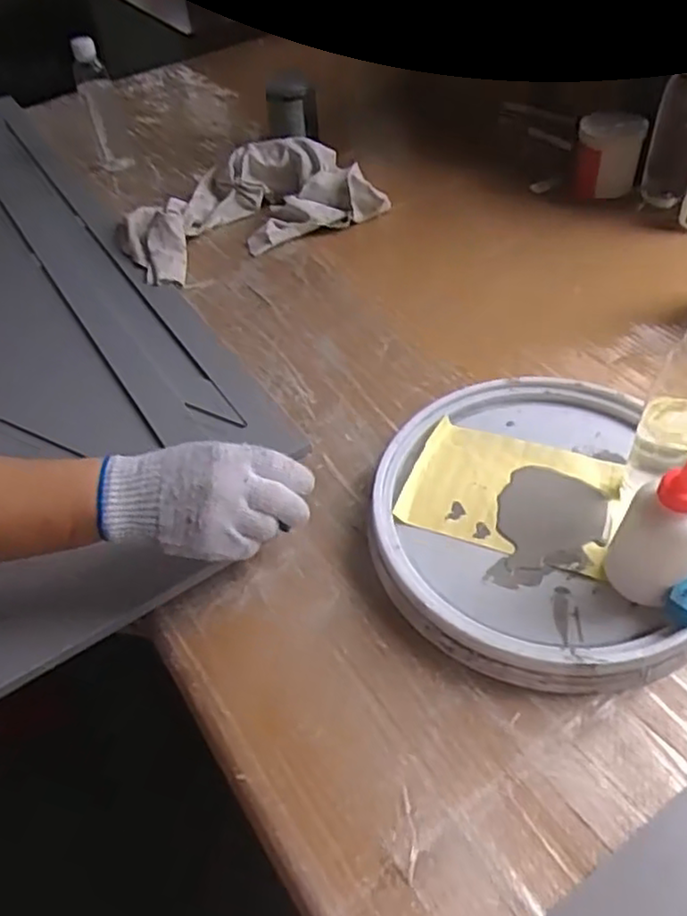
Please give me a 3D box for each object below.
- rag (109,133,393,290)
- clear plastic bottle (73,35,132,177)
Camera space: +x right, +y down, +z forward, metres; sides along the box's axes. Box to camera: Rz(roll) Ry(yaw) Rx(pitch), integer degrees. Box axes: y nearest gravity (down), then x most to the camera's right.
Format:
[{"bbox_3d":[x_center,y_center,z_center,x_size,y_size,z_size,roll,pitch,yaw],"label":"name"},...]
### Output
[{"bbox_3d":[-0.136,-0.360,0.971,0.353,0.063,0.201,-23,50,-15],"label":"rag"},{"bbox_3d":[-0.375,-0.543,1.084,0.055,0.183,0.054,-14,48,-7],"label":"clear plastic bottle"}]

